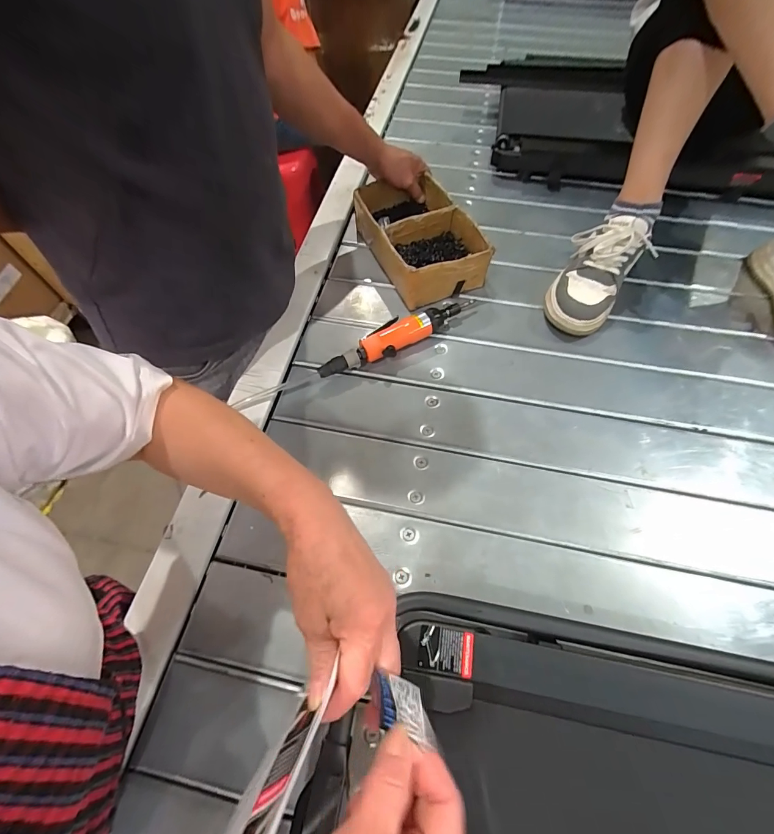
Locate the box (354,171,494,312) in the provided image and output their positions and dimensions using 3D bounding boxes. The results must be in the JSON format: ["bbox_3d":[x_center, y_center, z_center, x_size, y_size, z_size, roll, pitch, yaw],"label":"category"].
[{"bbox_3d":[0.056,-0.332,0.687,0.160,0.082,0.273,-19,63,-11],"label":"box"}]

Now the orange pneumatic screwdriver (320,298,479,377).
[{"bbox_3d":[0.023,-0.133,0.604,0.287,0.041,0.051,-35,67,-18],"label":"orange pneumatic screwdriver"}]

